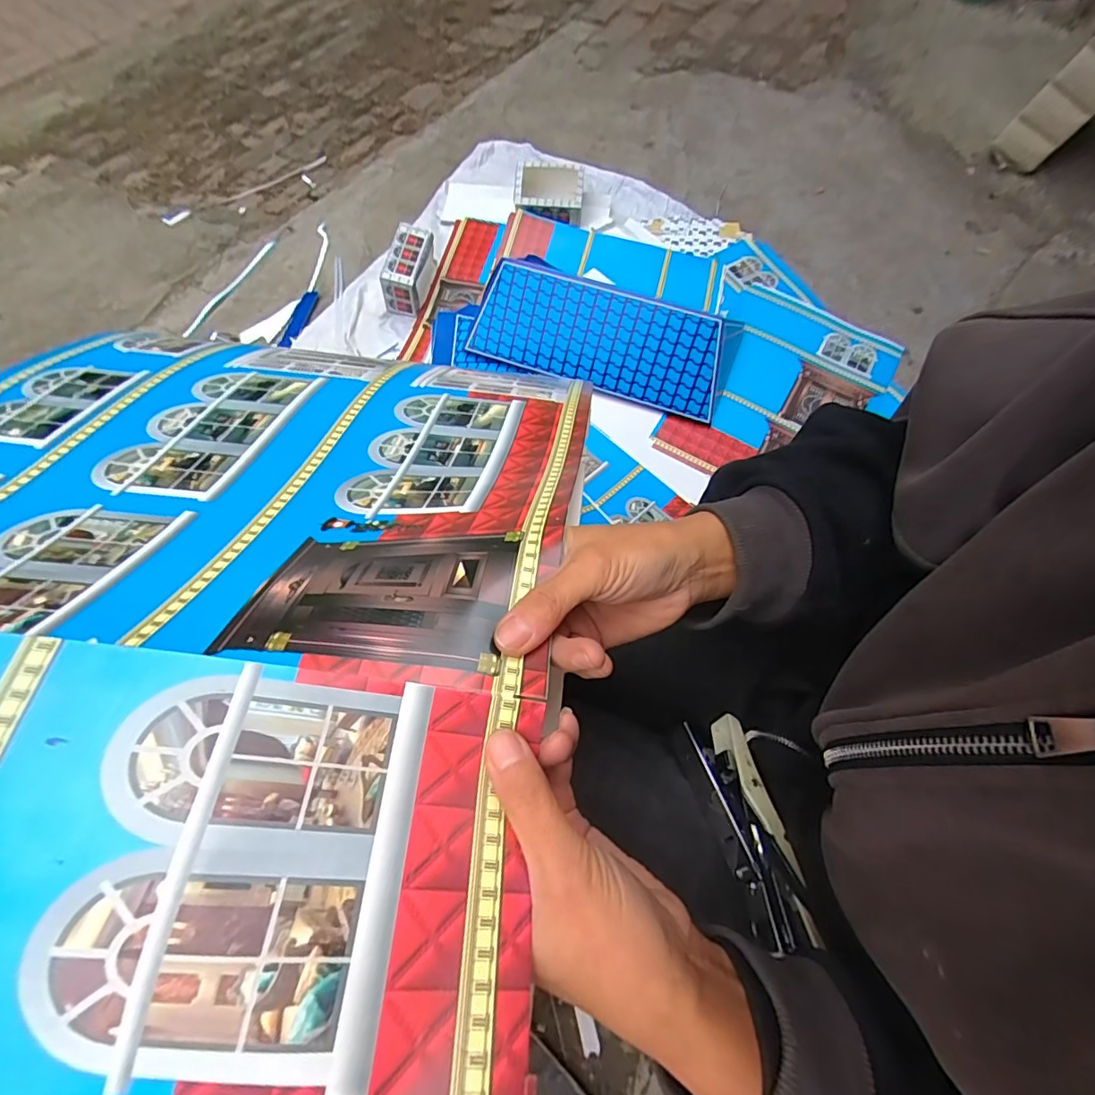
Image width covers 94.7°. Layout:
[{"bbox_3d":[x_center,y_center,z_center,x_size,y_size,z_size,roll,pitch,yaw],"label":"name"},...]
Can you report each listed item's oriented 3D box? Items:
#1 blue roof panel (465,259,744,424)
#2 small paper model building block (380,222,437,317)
[{"bbox_3d":[0.104,-0.405,0.979,0.490,0.014,0.183,19,111,5],"label":"blue roof panel"},{"bbox_3d":[-0.302,-0.601,1.104,0.080,0.098,0.161,10,68,4],"label":"small paper model building block"}]

